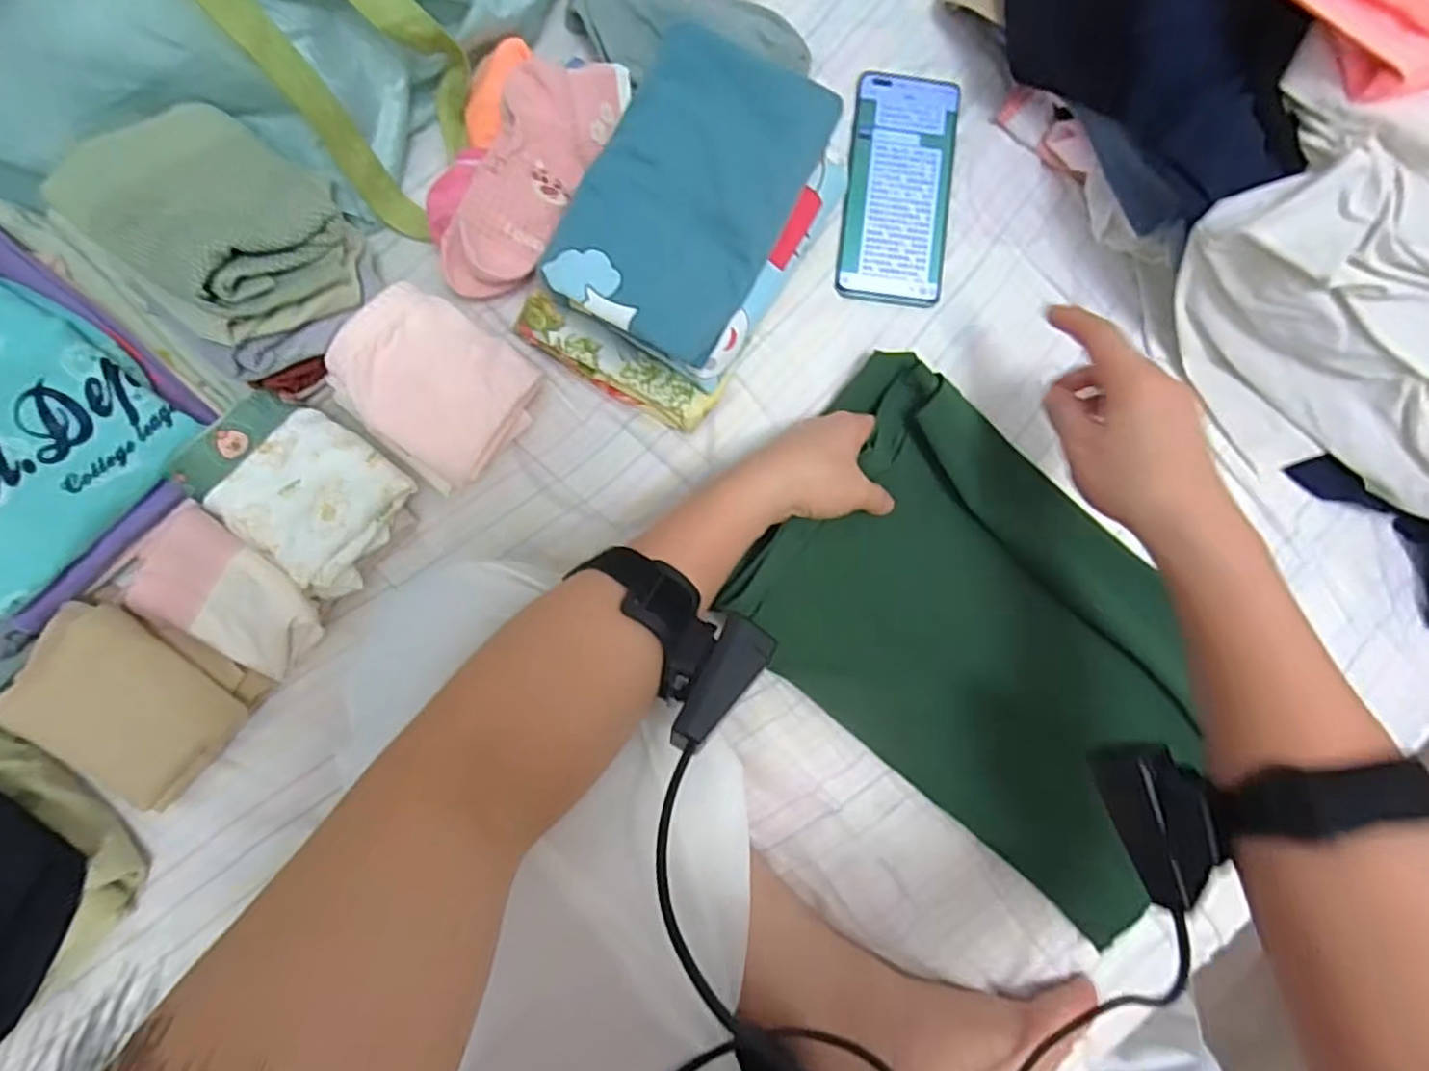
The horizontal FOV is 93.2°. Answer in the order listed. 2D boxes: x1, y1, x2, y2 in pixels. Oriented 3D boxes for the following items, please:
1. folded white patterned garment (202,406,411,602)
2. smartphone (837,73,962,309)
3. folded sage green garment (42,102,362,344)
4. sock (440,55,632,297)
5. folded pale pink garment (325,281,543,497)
[{"bbox_3d":[-0.237,-0.021,0.405,0.091,0.024,0.085,39,86,0],"label":"folded white patterned garment"},{"bbox_3d":[0.130,-0.244,0.474,0.073,0.006,0.161,7,86,-2],"label":"smartphone"},{"bbox_3d":[-0.266,-0.170,0.361,0.107,0.070,0.113,-37,88,-4],"label":"folded sage green garment"},{"bbox_3d":[-0.114,-0.231,0.419,0.062,0.021,0.169,26,86,-1],"label":"sock"},{"bbox_3d":[-0.173,-0.090,0.414,0.102,0.045,0.097,36,86,0],"label":"folded pale pink garment"}]

